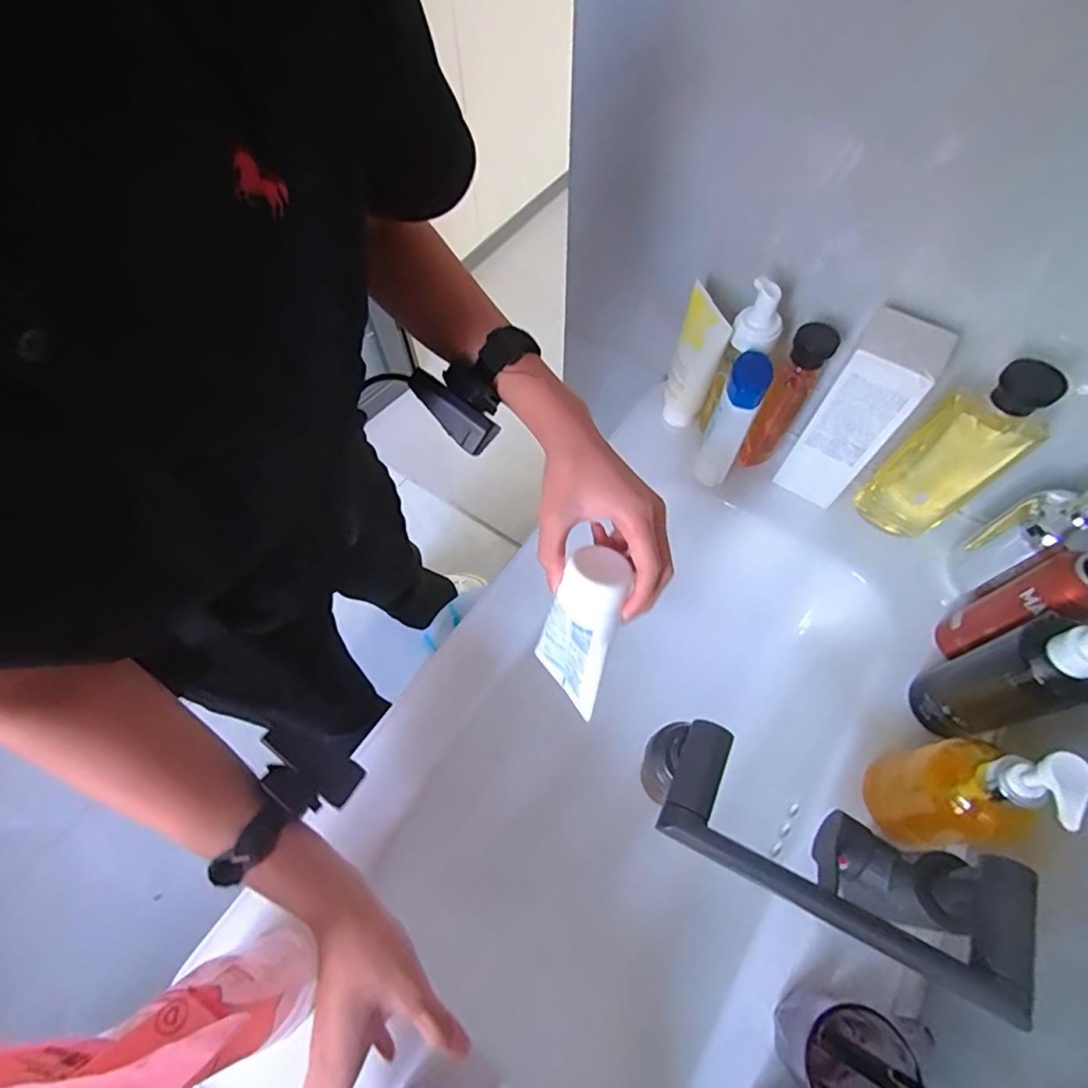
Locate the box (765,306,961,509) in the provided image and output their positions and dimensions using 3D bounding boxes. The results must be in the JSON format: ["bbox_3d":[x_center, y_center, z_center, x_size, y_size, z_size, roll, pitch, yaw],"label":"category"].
[{"bbox_3d":[0.310,-0.129,0.548,0.072,0.195,0.077,36,69,17],"label":"box"}]

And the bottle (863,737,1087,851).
[{"bbox_3d":[0.303,0.179,0.394,0.058,0.183,0.068,-13,64,-6],"label":"bottle"}]

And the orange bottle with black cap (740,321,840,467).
[{"bbox_3d":[0.255,-0.152,0.585,0.034,0.190,0.044,41,71,19],"label":"orange bottle with black cap"}]

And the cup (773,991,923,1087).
[{"bbox_3d":[0.201,0.346,0.372,0.068,0.065,0.070,0,63,1],"label":"cup"}]

